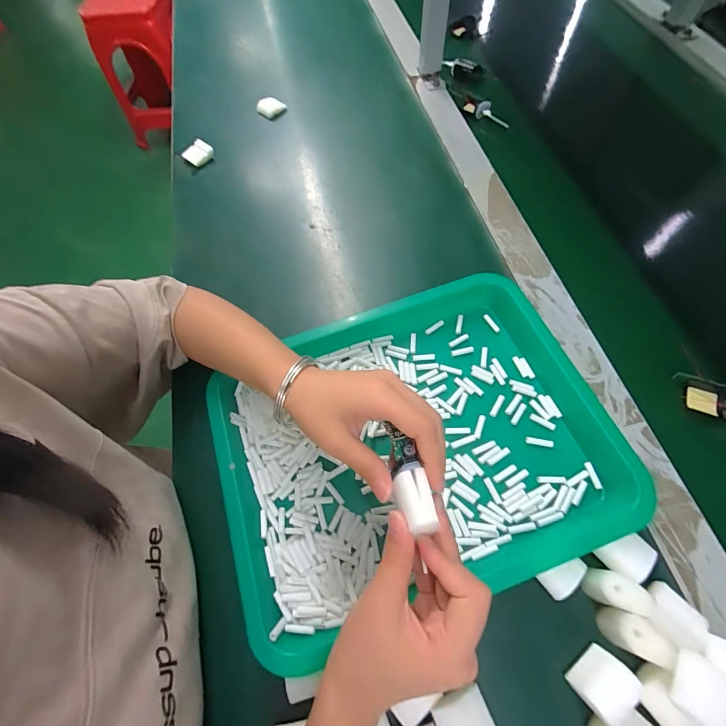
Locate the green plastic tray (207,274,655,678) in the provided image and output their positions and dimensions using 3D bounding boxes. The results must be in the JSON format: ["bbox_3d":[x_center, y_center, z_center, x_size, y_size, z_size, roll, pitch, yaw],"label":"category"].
[{"bbox_3d":[0.052,0.064,0.324,0.357,0.034,0.251,-18,64,-6],"label":"green plastic tray"}]

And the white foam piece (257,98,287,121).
[{"bbox_3d":[-0.140,-0.390,0.549,0.042,0.026,0.019,-13,65,-3],"label":"white foam piece"}]

